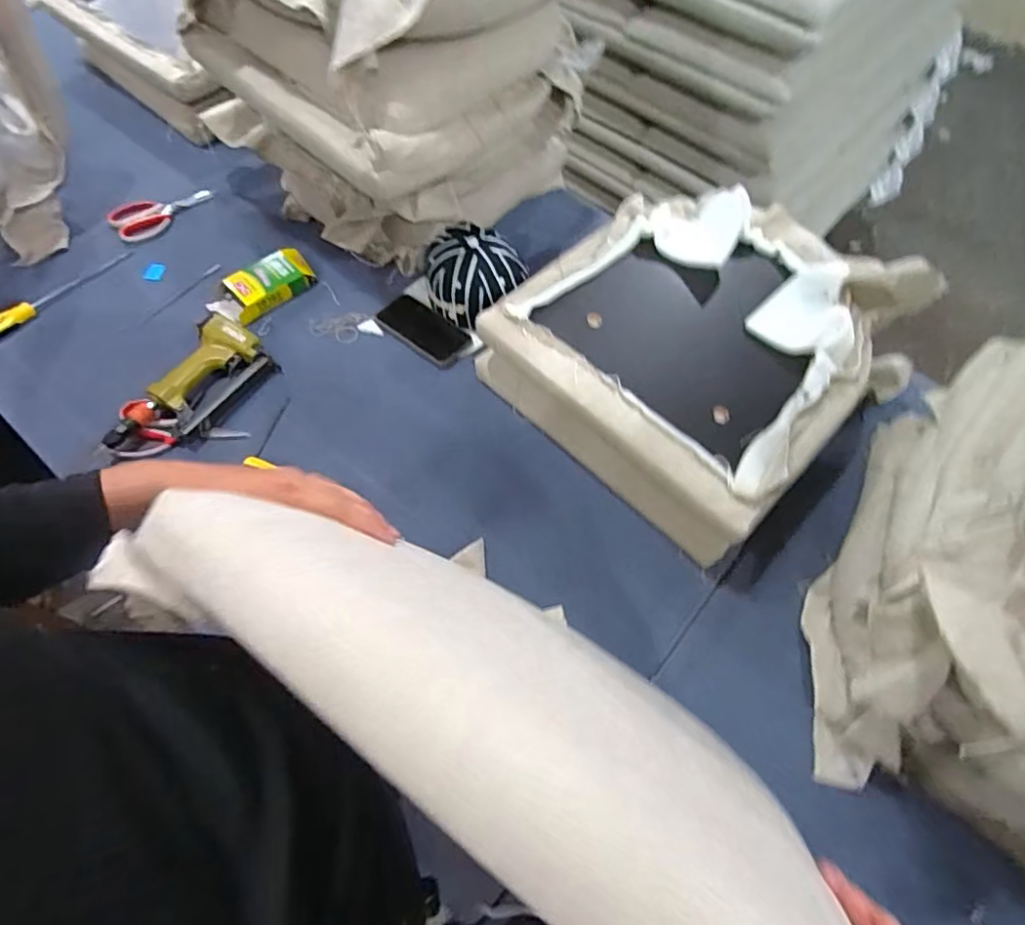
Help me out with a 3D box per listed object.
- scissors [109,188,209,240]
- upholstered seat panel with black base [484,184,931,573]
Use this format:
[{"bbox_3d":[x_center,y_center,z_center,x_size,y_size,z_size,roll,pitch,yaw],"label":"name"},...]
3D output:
[{"bbox_3d":[-0.651,-0.472,1.063,0.178,0.019,0.081,-37,69,-20],"label":"scissors"},{"bbox_3d":[0.266,-0.185,0.852,0.457,0.185,0.472,40,67,17],"label":"upholstered seat panel with black base"}]

